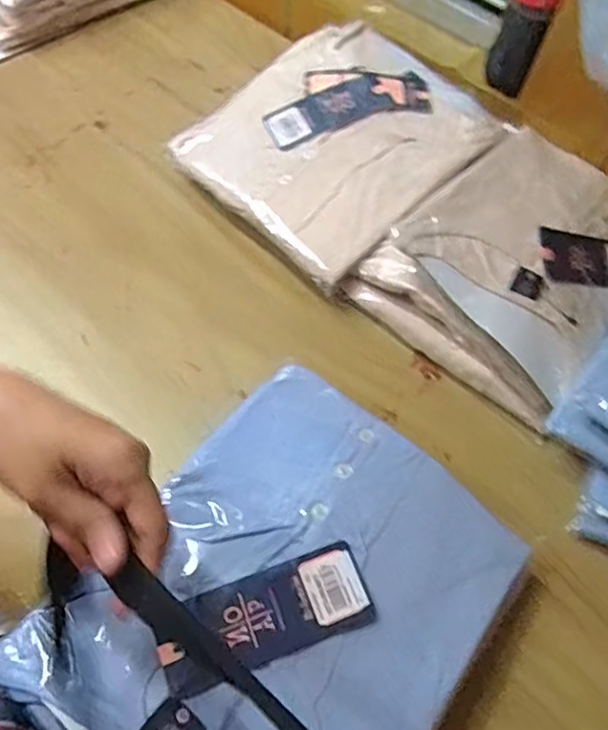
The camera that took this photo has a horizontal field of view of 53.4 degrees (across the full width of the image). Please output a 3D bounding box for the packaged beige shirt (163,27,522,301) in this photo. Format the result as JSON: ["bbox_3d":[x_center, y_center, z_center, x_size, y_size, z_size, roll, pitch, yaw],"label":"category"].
[{"bbox_3d":[0.034,-0.220,0.568,0.252,0.032,0.228,-42,74,-13],"label":"packaged beige shirt"}]

